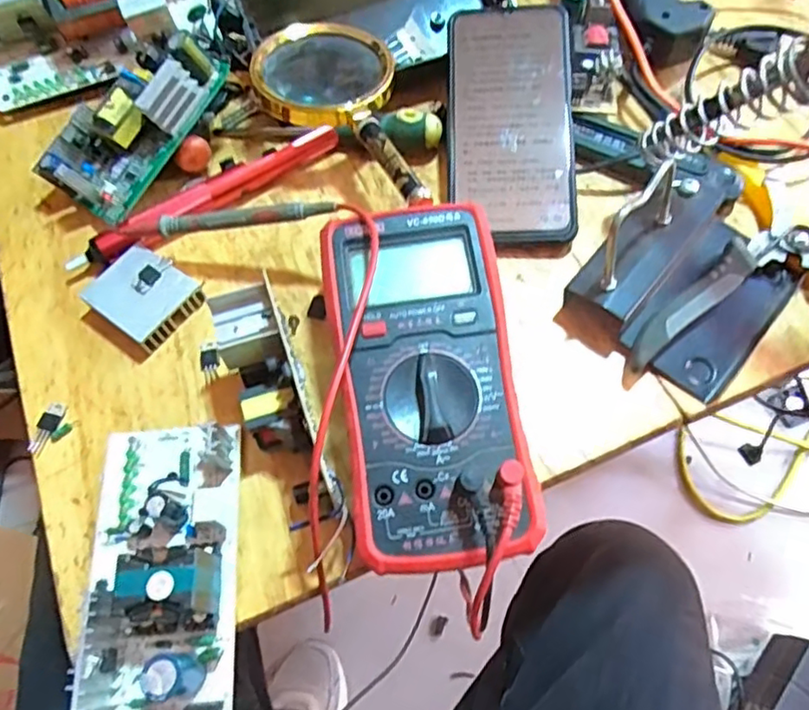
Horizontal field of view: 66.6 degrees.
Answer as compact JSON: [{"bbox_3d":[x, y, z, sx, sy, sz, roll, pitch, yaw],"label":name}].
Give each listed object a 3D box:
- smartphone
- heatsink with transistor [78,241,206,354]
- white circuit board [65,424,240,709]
[{"bbox_3d":[0.067,-0.149,0.389,0.079,0.010,0.162,-4,78,1],"label":"smartphone"},{"bbox_3d":[-0.154,-0.035,0.367,0.056,0.017,0.048,34,71,17],"label":"heatsink with transistor"},{"bbox_3d":[-0.120,0.101,0.288,0.073,0.043,0.148,-6,65,0],"label":"white circuit board"}]

